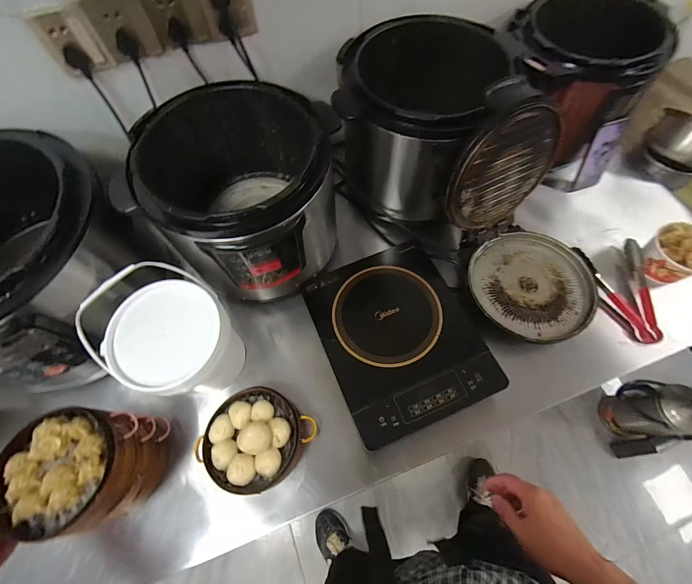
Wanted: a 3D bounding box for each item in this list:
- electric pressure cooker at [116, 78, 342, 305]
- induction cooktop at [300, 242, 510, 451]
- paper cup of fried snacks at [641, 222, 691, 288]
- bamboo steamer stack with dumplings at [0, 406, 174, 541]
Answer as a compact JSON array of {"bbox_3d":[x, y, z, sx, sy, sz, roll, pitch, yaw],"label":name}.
[{"bbox_3d":[-0.188,-0.180,0.644,0.307,0.249,0.329,-1,66,1],"label":"electric pressure cooker"},{"bbox_3d":[0.095,0.074,0.648,0.271,0.059,0.355,-21,67,-8],"label":"induction cooktop"},{"bbox_3d":[0.692,-0.082,0.684,0.104,0.097,0.114,-29,68,-11],"label":"paper cup of fried snacks"},{"bbox_3d":[-0.405,0.282,0.533,0.159,0.165,0.155,-5,66,-1],"label":"bamboo steamer stack with dumplings"}]

